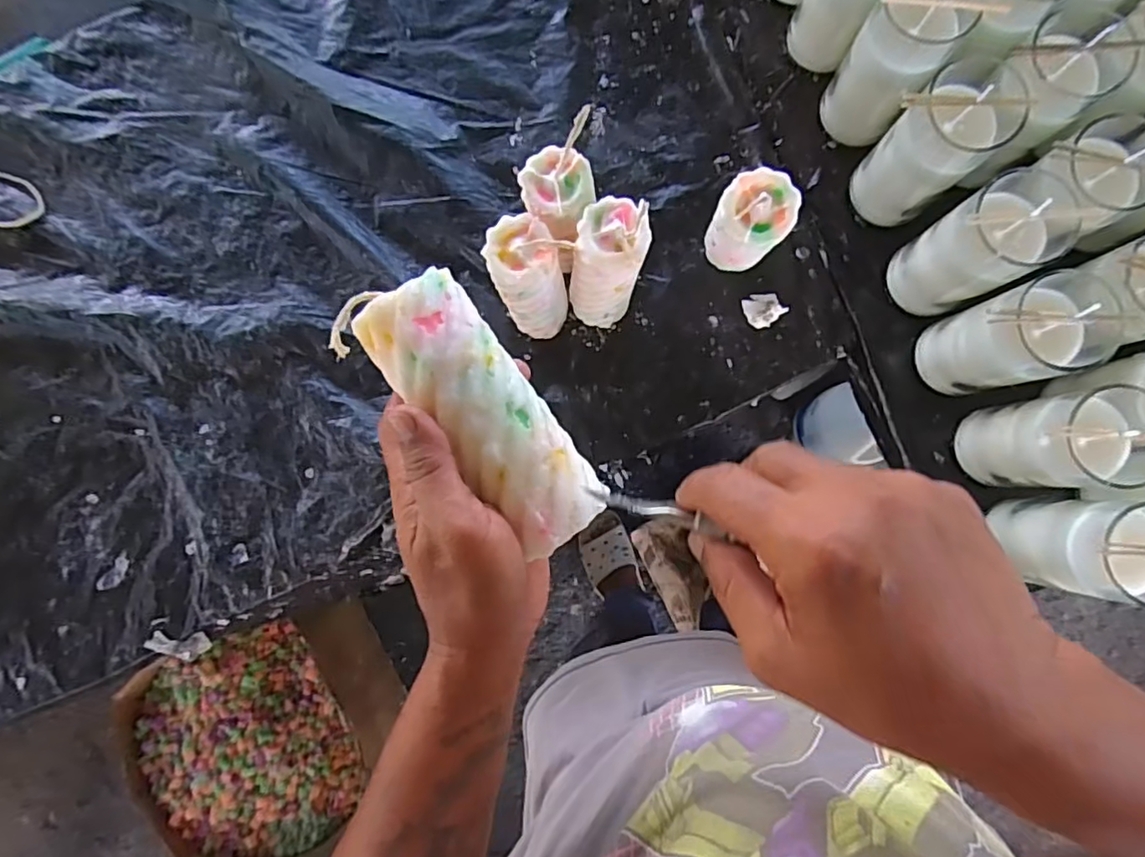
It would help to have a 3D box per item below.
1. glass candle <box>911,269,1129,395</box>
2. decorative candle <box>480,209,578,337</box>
[{"bbox_3d":[0.327,-0.068,0.452,0.078,0.137,0.063,-21,85,4],"label":"glass candle"},{"bbox_3d":[-0.033,-0.118,0.491,0.052,0.131,0.059,36,90,6],"label":"decorative candle"}]

